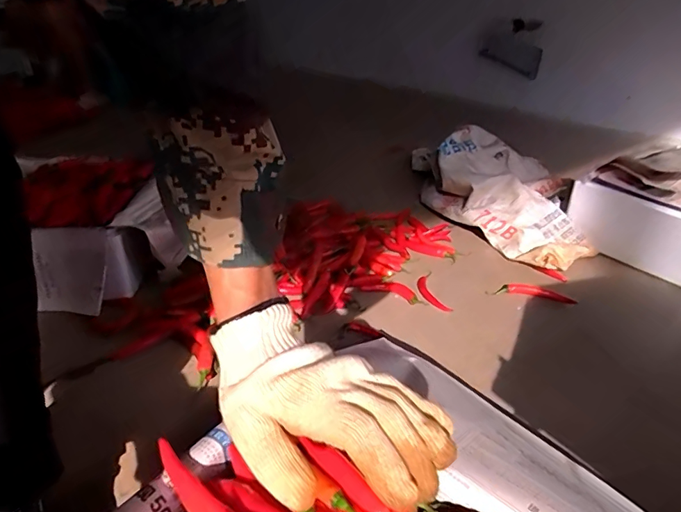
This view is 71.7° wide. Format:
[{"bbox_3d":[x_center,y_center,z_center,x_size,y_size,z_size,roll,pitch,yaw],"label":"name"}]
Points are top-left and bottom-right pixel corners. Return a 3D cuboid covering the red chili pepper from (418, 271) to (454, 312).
[{"bbox_3d":[0.171,0.064,0.890,0.040,0.009,0.131,-2,29,-8],"label":"red chili pepper"}]

